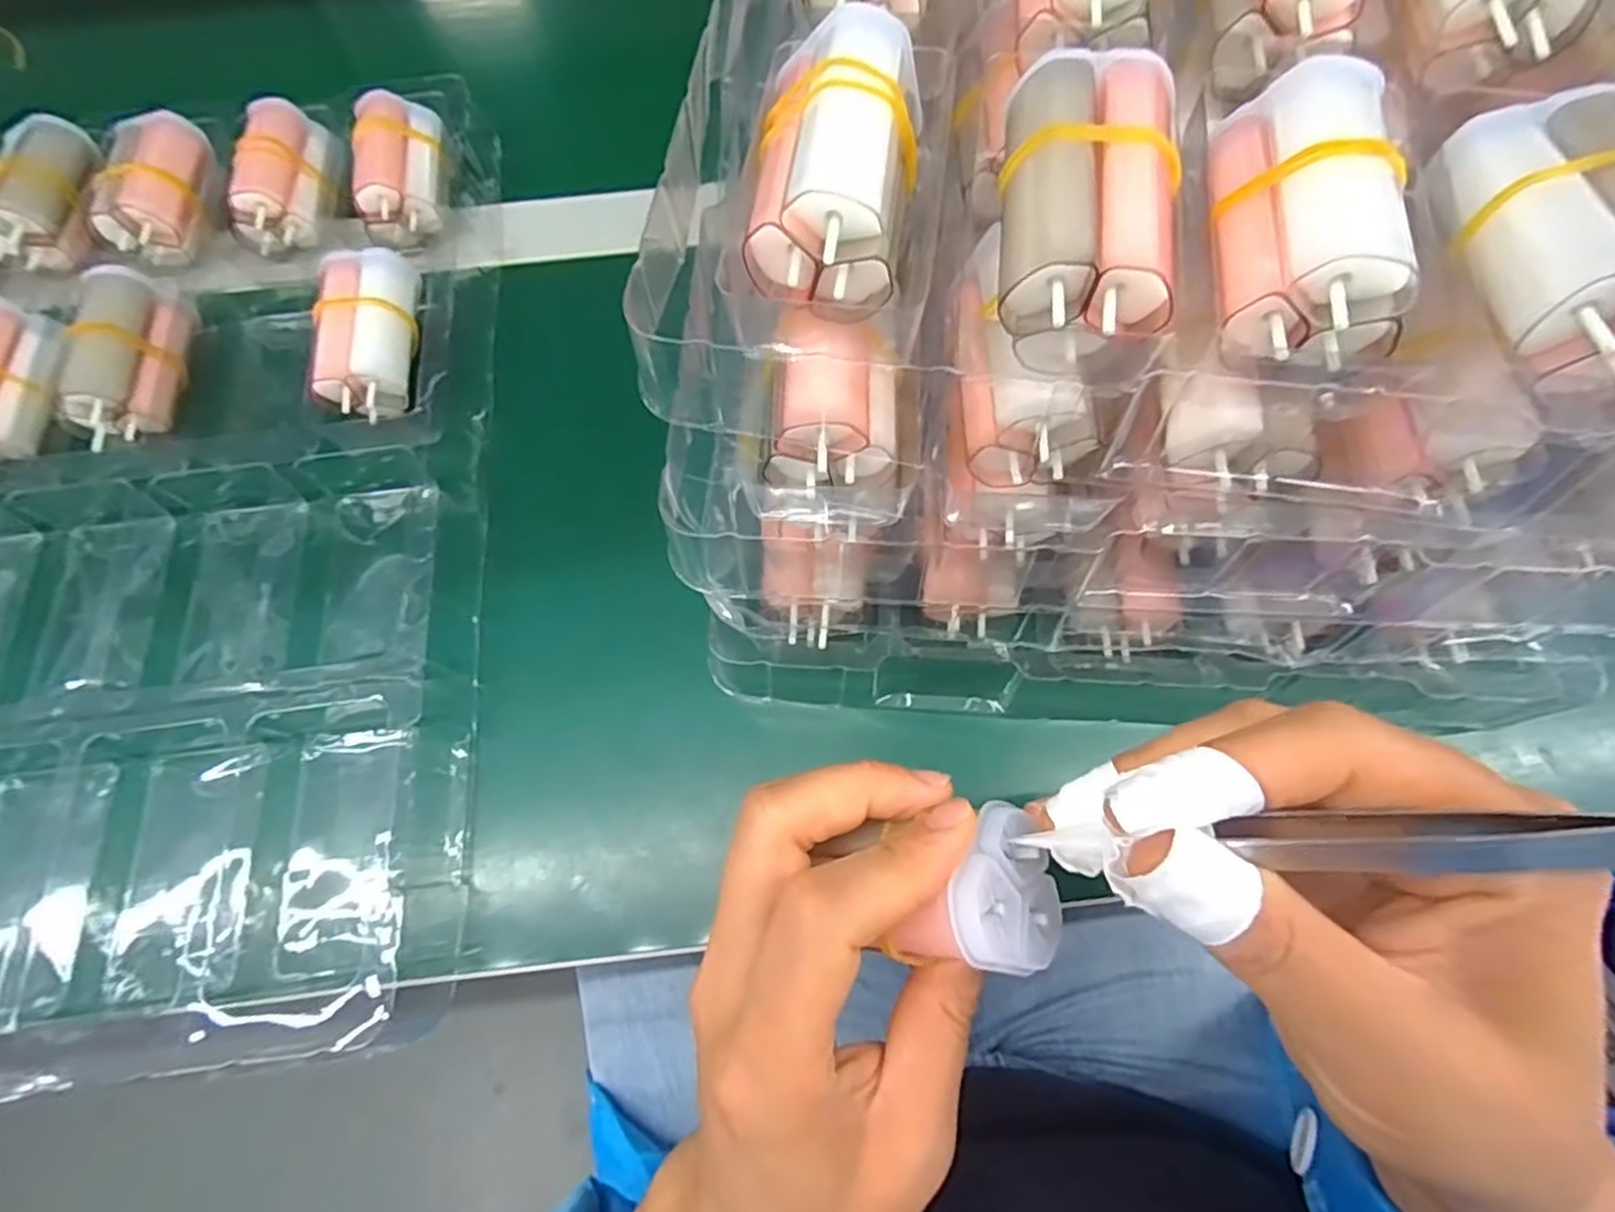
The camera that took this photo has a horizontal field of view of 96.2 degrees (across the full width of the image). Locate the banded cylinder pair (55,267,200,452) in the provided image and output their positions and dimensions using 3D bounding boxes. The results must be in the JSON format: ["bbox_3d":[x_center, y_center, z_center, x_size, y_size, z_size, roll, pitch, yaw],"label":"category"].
[{"bbox_3d":[-0.270,-0.100,0.288,0.031,0.027,0.070,-3,76,0],"label":"banded cylinder pair"}]

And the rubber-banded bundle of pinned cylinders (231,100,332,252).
[{"bbox_3d":[-0.234,-0.194,0.322,0.035,0.022,0.070,0,79,1],"label":"rubber-banded bundle of pinned cylinders"}]

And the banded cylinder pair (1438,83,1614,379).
[{"bbox_3d":[0.155,-0.077,0.145,0.030,0.024,0.069,1,69,2],"label":"banded cylinder pair"}]

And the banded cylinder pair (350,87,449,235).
[{"bbox_3d":[-0.181,-0.198,0.322,0.035,0.026,0.061,-11,69,-3],"label":"banded cylinder pair"}]

